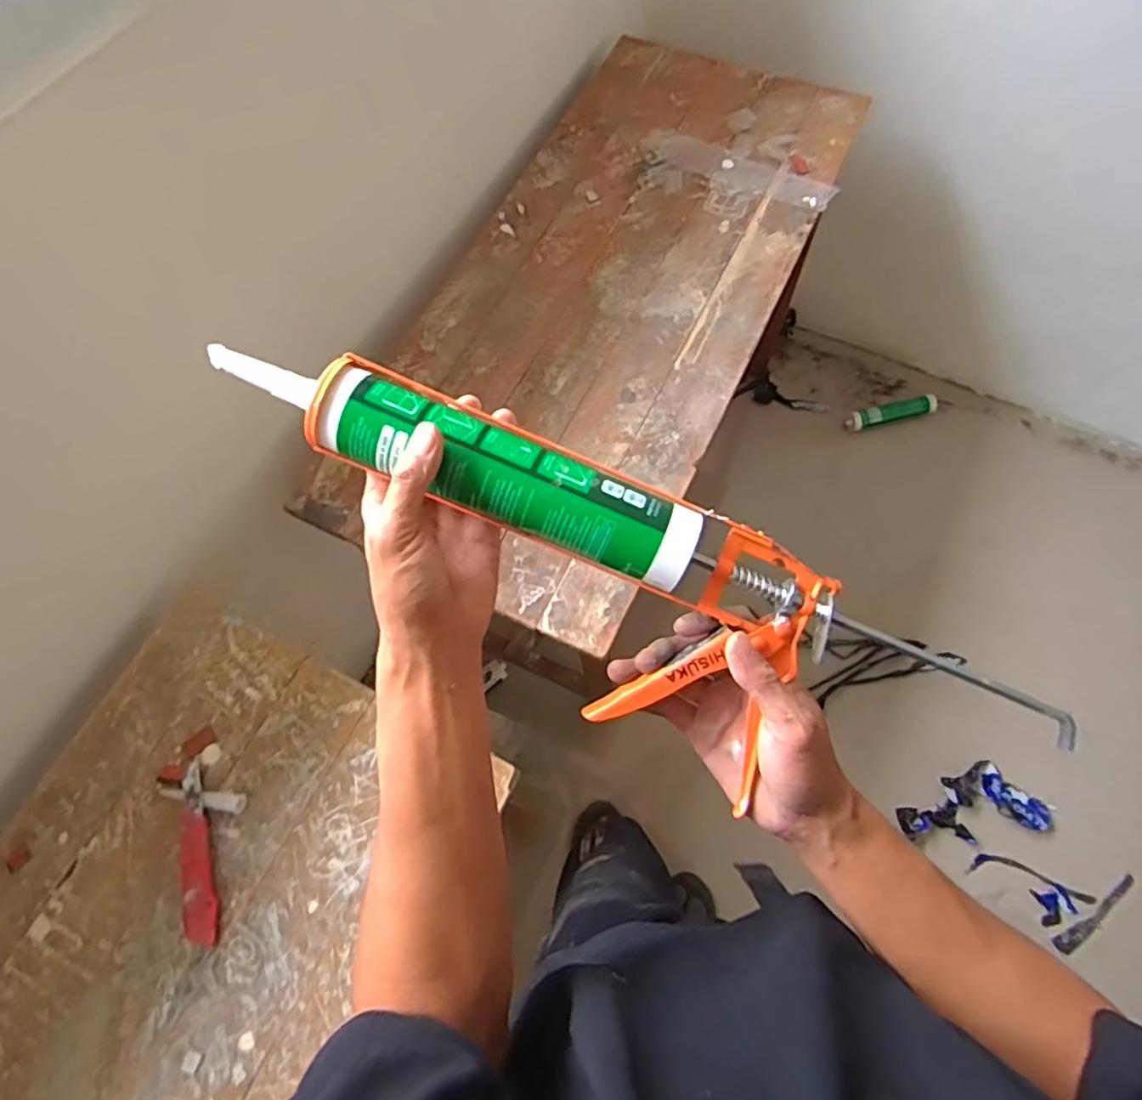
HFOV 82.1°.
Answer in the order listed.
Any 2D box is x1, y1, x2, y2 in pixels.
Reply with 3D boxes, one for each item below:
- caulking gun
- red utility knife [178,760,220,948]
[{"bbox_3d":[0.059,0.033,0.377,0.457,0.065,0.104,26,72,-5],"label":"caulking gun"},{"bbox_3d":[-0.405,0.326,0.710,0.036,0.013,0.184,-14,71,-5],"label":"red utility knife"}]

